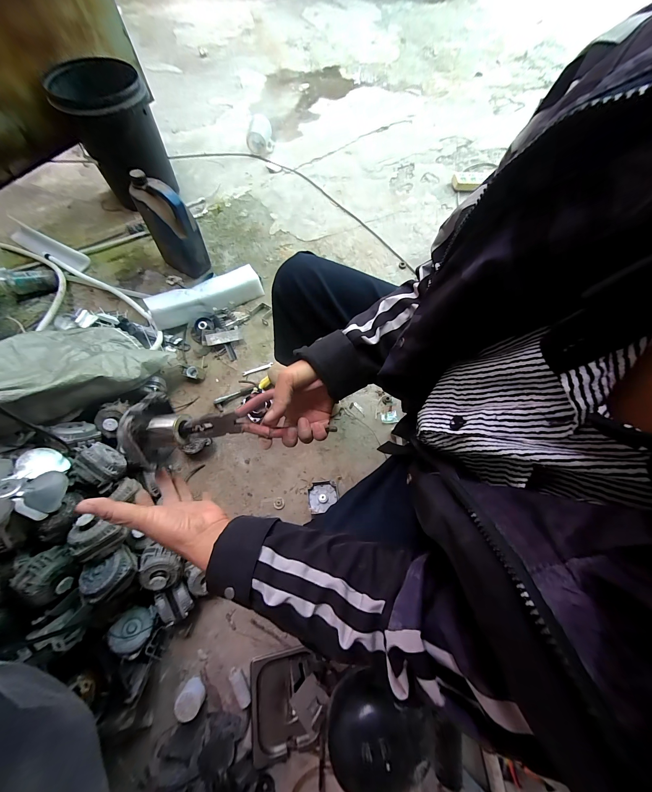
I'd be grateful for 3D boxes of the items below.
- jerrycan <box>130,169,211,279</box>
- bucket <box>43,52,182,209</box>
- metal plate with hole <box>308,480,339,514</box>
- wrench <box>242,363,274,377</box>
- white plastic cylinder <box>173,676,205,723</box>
[{"bbox_3d":[-0.521,-0.557,0.954,0.179,0.275,0.109,39,72,13],"label":"jerrycan"},{"bbox_3d":[-0.794,-1.008,1.111,0.276,0.355,0.276,-22,70,-10],"label":"bucket"},{"bbox_3d":[-0.007,0.277,0.774,0.082,0.013,0.082,-3,68,-3],"label":"metal plate with hole"},{"bbox_3d":[-0.223,-0.088,0.921,0.103,0.006,0.019,-20,69,-10],"label":"wrench"},{"bbox_3d":[-0.287,0.640,0.594,0.054,0.046,0.057,1,67,-1],"label":"white plastic cylinder"}]

